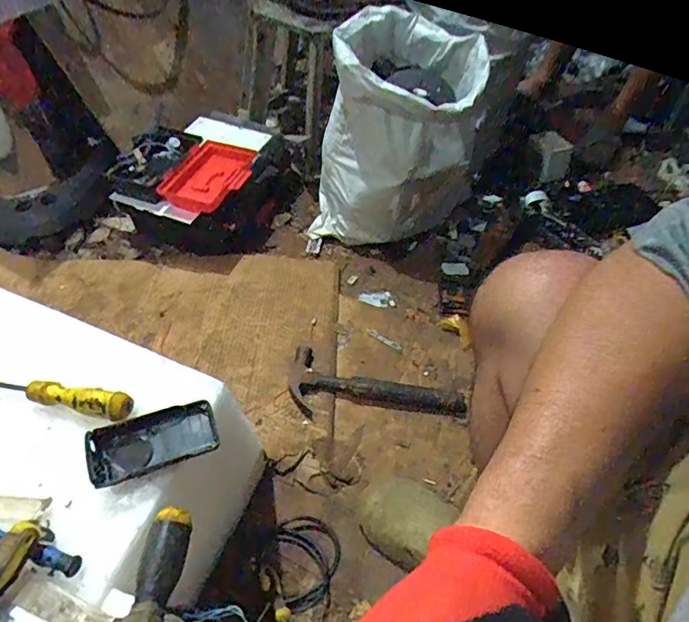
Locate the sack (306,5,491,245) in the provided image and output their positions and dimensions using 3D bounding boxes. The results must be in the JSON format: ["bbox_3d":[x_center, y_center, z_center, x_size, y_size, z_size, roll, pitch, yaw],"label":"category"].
[{"bbox_3d":[0.116,-0.368,1.096,0.300,0.460,0.266,28,54,20],"label":"sack"}]

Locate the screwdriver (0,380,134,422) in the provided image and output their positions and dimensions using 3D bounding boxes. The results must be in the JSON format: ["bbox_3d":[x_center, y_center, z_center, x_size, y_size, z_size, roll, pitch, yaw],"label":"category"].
[{"bbox_3d":[-0.357,0.075,0.533,0.280,0.031,0.025,12,50,7],"label":"screwdriver"}]

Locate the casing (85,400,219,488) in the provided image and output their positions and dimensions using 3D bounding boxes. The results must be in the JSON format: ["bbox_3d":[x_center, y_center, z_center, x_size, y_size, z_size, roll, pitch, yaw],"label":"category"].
[{"bbox_3d":[-0.188,0.130,0.498,0.118,0.022,0.060,-15,52,-14],"label":"casing"}]

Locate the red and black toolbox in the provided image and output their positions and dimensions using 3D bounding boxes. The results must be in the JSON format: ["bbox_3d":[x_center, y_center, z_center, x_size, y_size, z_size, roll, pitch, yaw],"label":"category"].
[{"bbox_3d":[-0.292,-0.313,1.186,0.283,0.195,0.409,21,52,15],"label":"red and black toolbox"}]

